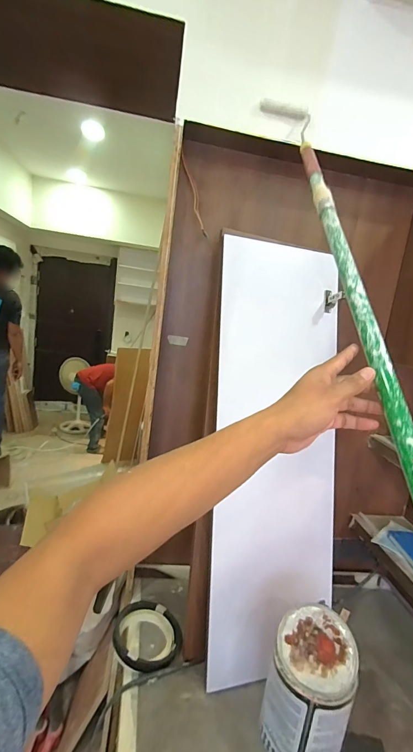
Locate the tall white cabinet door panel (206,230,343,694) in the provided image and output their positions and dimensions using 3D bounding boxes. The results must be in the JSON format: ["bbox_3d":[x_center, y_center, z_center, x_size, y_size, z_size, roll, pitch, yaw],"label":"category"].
[{"bbox_3d":[0.181,0.179,0.887,0.336,1.049,0.033,3,-5,-16],"label":"tall white cabinet door panel"}]

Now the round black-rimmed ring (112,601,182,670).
[{"bbox_3d":[-0.150,0.669,0.902,0.171,0.043,0.179,7,11,-1],"label":"round black-rimmed ring"}]

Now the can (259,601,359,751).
[{"bbox_3d":[0.208,0.643,0.708,0.160,0.245,0.155,12,12,26],"label":"can"}]

